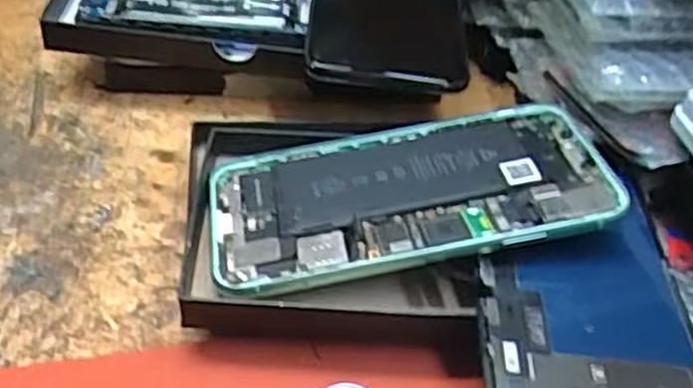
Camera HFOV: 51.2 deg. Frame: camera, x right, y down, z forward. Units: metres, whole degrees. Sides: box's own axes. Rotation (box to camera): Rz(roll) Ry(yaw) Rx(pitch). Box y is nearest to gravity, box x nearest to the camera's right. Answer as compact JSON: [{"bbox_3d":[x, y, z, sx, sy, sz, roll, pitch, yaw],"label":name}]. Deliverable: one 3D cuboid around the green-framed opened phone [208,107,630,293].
[{"bbox_3d":[0.023,-0.001,0.273,0.145,0.005,0.071,-11,42,-3],"label":"green-framed opened phone"}]

